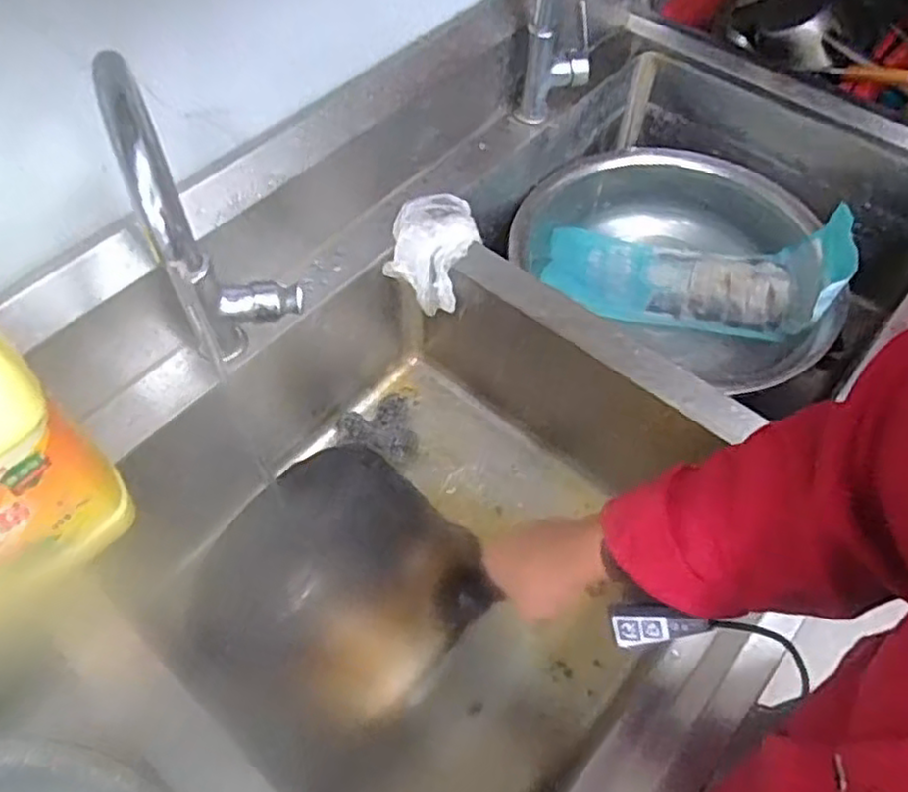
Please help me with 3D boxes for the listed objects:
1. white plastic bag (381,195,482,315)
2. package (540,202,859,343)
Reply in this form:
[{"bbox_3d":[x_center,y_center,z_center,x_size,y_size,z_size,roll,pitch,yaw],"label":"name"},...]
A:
[{"bbox_3d":[-0.022,-0.188,0.898,0.105,0.095,0.126,12,57,8],"label":"white plastic bag"},{"bbox_3d":[0.350,-0.193,1.028,0.419,0.105,0.171,7,56,20],"label":"package"}]

